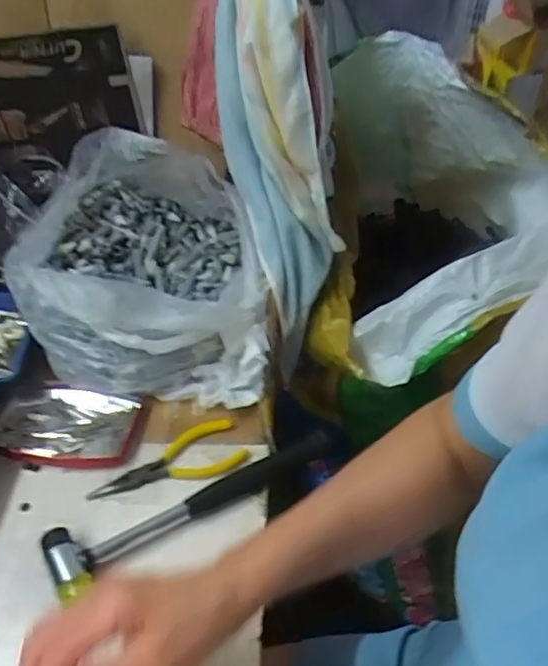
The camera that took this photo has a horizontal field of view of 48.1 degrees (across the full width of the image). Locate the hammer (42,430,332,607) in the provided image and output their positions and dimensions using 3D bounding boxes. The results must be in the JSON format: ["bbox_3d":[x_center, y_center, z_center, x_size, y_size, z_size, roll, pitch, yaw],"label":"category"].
[{"bbox_3d":[-0.060,0.120,0.476,0.230,0.022,0.054,-26,47,-27],"label":"hammer"}]

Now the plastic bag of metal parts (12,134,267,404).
[{"bbox_3d":[-0.125,-0.062,0.579,0.239,0.168,0.202,-2,40,-2],"label":"plastic bag of metal parts"}]

